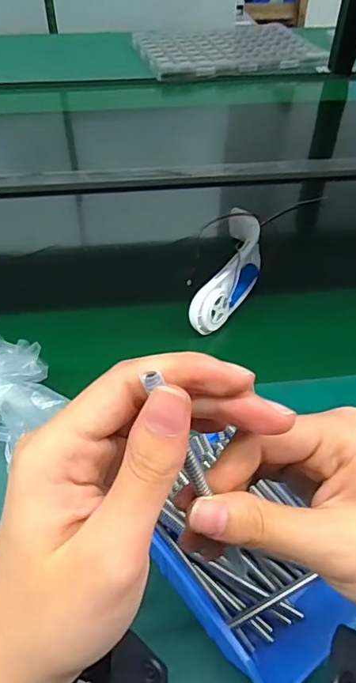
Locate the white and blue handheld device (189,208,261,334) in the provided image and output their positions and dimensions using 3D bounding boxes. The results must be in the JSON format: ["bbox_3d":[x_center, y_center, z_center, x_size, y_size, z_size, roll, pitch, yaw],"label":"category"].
[{"bbox_3d":[0.063,-0.085,0.533,0.050,0.045,0.199,13,48,11],"label":"white and blue handheld device"}]

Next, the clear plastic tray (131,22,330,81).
[{"bbox_3d":[0.107,-0.734,1.164,0.410,0.026,0.375,-10,48,-10],"label":"clear plastic tray"}]

